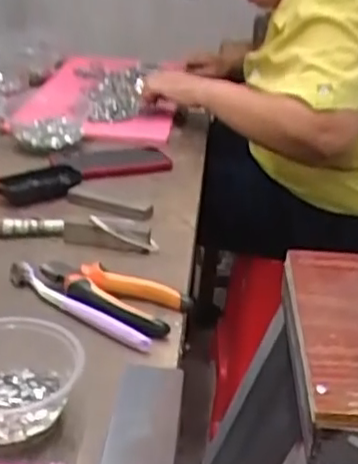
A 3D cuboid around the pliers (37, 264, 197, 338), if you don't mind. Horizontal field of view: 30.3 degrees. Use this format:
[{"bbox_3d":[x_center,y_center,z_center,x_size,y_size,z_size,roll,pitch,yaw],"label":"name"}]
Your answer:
[{"bbox_3d":[-0.068,0.060,0.629,0.147,0.025,0.065,18,29,23],"label":"pliers"}]

